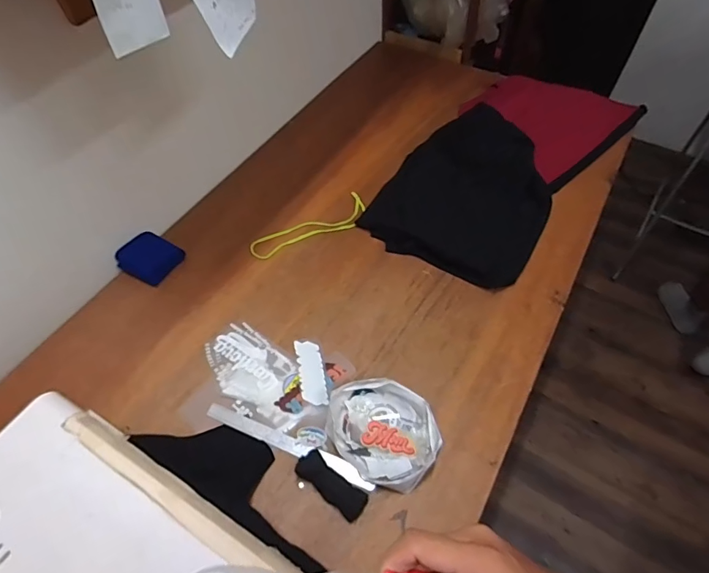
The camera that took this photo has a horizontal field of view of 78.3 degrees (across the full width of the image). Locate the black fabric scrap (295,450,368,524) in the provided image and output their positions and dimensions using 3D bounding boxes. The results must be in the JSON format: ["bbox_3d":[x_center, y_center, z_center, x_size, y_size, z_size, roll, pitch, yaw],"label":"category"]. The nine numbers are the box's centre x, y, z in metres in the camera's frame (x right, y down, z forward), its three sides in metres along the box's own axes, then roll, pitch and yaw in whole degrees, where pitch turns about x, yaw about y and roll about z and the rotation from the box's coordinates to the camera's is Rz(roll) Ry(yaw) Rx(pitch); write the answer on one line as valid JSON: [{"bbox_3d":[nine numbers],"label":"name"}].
[{"bbox_3d":[-0.039,0.332,0.735,0.129,0.020,0.047,33,64,21],"label":"black fabric scrap"}]

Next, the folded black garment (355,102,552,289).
[{"bbox_3d":[0.284,-0.249,1.053,0.384,0.115,0.454,28,62,19],"label":"folded black garment"}]

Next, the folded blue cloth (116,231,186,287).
[{"bbox_3d":[-0.477,-0.068,1.014,0.121,0.043,0.112,25,61,18],"label":"folded blue cloth"}]

